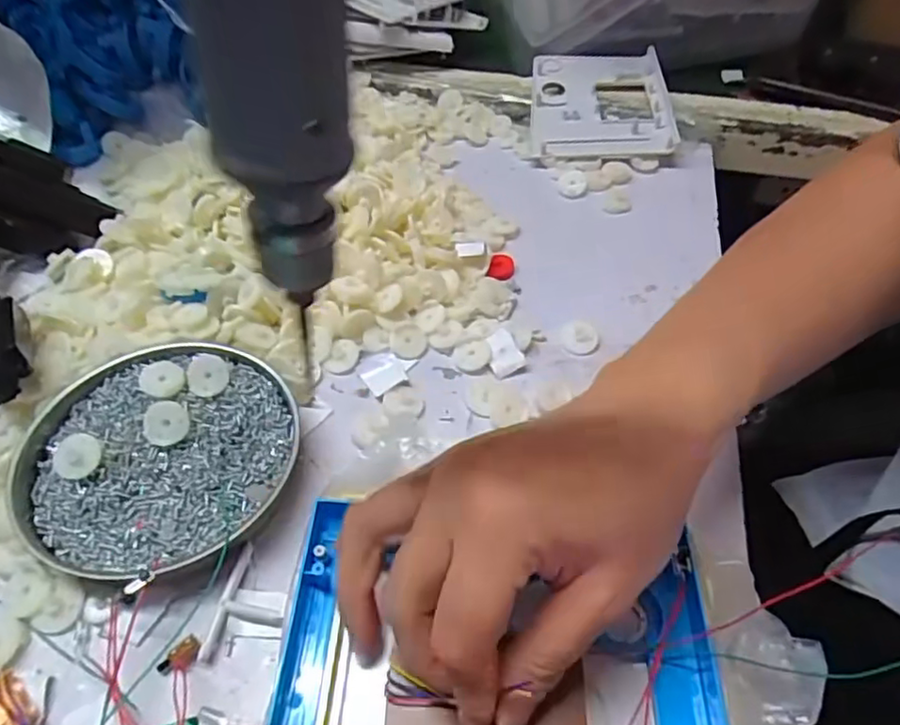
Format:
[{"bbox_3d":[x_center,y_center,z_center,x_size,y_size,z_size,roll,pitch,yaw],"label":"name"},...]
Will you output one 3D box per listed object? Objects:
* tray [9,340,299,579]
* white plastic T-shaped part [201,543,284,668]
[{"bbox_3d":[-0.151,0.045,0.329,0.135,0.024,0.119,-17,53,-15],"label":"tray"},{"bbox_3d":[-0.090,0.112,0.286,0.029,0.007,0.053,11,51,8],"label":"white plastic T-shaped part"}]

